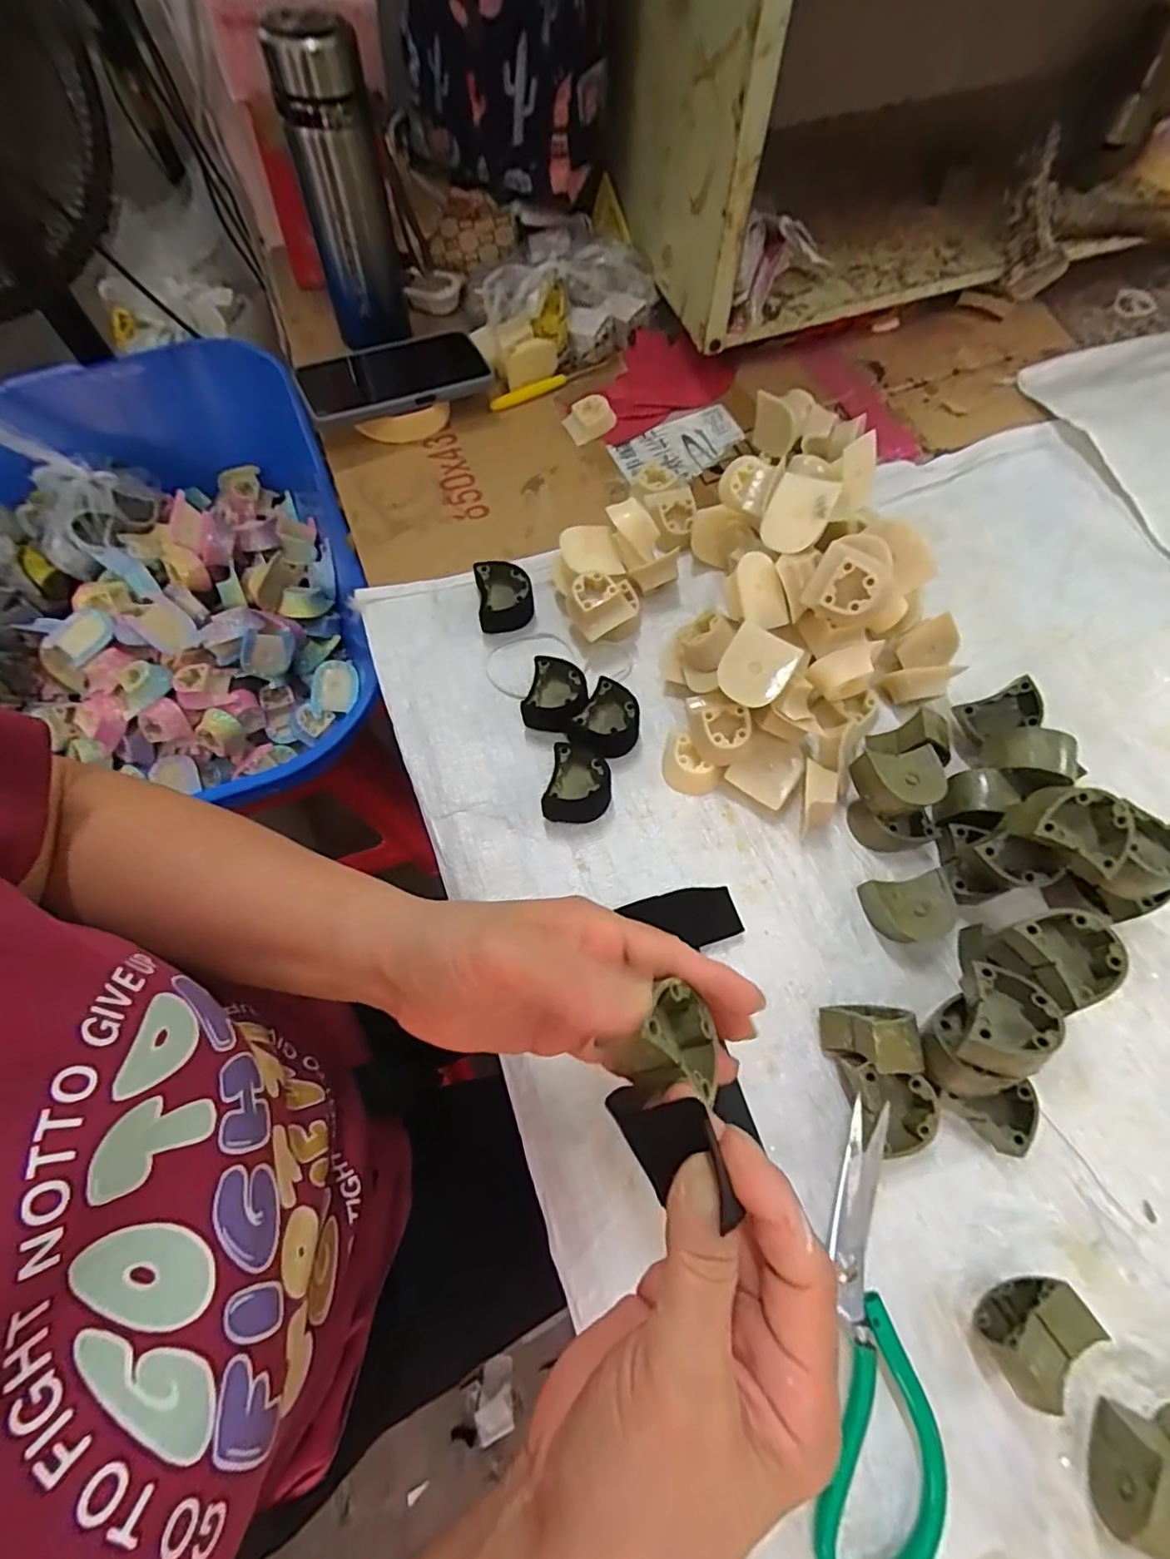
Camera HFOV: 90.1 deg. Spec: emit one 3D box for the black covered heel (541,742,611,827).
[{"bbox_3d":[-0.005,0.006,0.391,0.040,0.031,0.045,15,68,6],"label":"black covered heel"}]

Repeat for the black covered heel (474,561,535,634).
[{"bbox_3d":[-0.062,-0.142,0.453,0.041,0.031,0.044,-6,68,-2],"label":"black covered heel"}]

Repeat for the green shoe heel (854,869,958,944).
[{"bbox_3d":[0.201,0.082,0.366,0.048,0.026,0.038,-6,68,-2],"label":"green shoe heel"}]

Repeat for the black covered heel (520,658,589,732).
[{"bbox_3d":[-0.019,-0.058,0.421,0.041,0.029,0.049,14,68,6],"label":"black covered heel"}]

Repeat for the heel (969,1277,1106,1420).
[{"bbox_3d":[0.212,0.261,0.277,0.050,0.043,0.025,-29,70,-11],"label":"heel"}]

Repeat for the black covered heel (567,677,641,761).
[{"bbox_3d":[0.017,-0.039,0.414,0.039,0.028,0.051,31,71,12],"label":"black covered heel"}]

